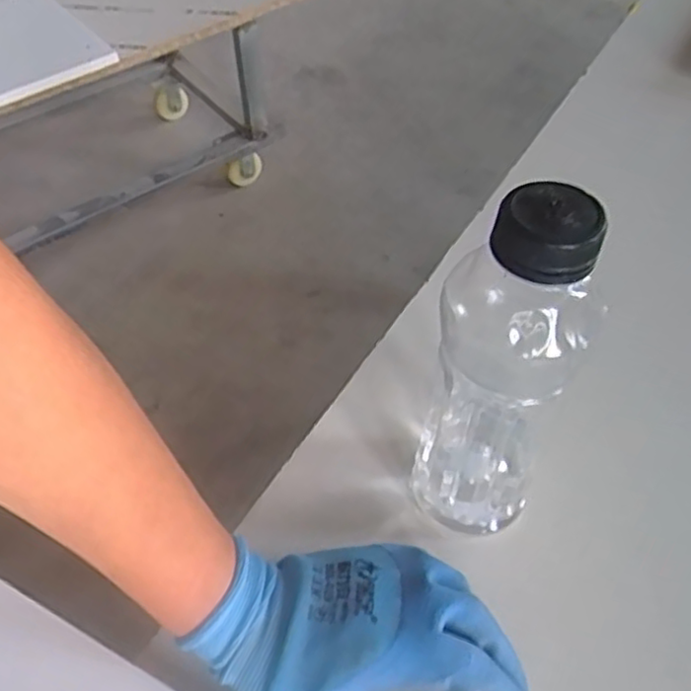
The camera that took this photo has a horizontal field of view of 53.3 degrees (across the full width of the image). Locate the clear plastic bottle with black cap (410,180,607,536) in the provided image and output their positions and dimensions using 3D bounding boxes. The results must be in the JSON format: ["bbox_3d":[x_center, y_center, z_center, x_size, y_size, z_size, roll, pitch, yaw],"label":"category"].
[{"bbox_3d":[0.074,0.019,0.337,0.065,0.219,0.062,14,53,11],"label":"clear plastic bottle with black cap"}]

